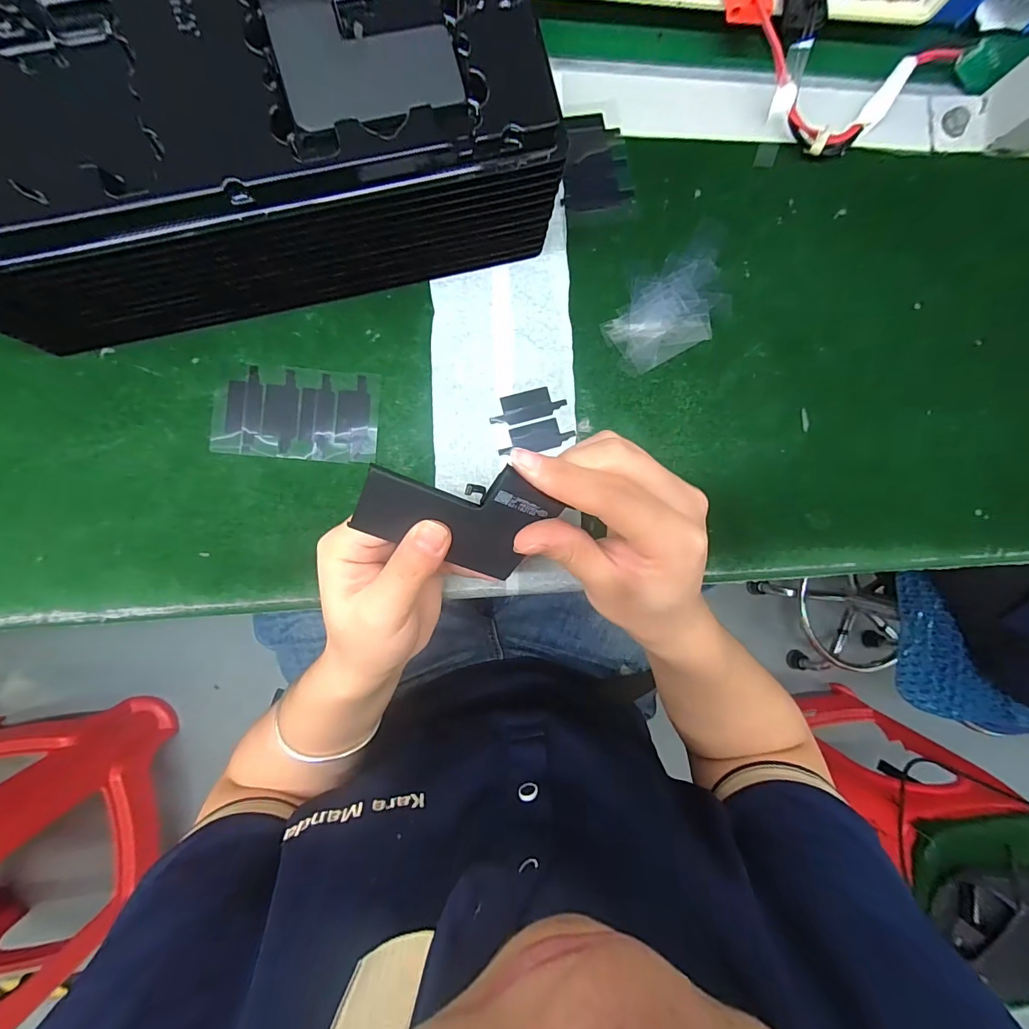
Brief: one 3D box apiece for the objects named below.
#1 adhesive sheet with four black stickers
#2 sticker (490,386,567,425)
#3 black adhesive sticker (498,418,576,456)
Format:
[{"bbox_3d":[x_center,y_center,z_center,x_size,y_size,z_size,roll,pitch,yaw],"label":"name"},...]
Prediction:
[{"bbox_3d":[-0.132,-0.062,0.265,0.094,0.004,0.055,3,90,-6],"label":"adhesive sheet with four black stickers"},{"bbox_3d":[0.008,-0.070,0.280,0.048,0.004,0.019,-16,92,-6],"label":"sticker"},{"bbox_3d":[0.014,-0.050,0.281,0.049,0.004,0.018,-17,92,-6],"label":"black adhesive sticker"}]

